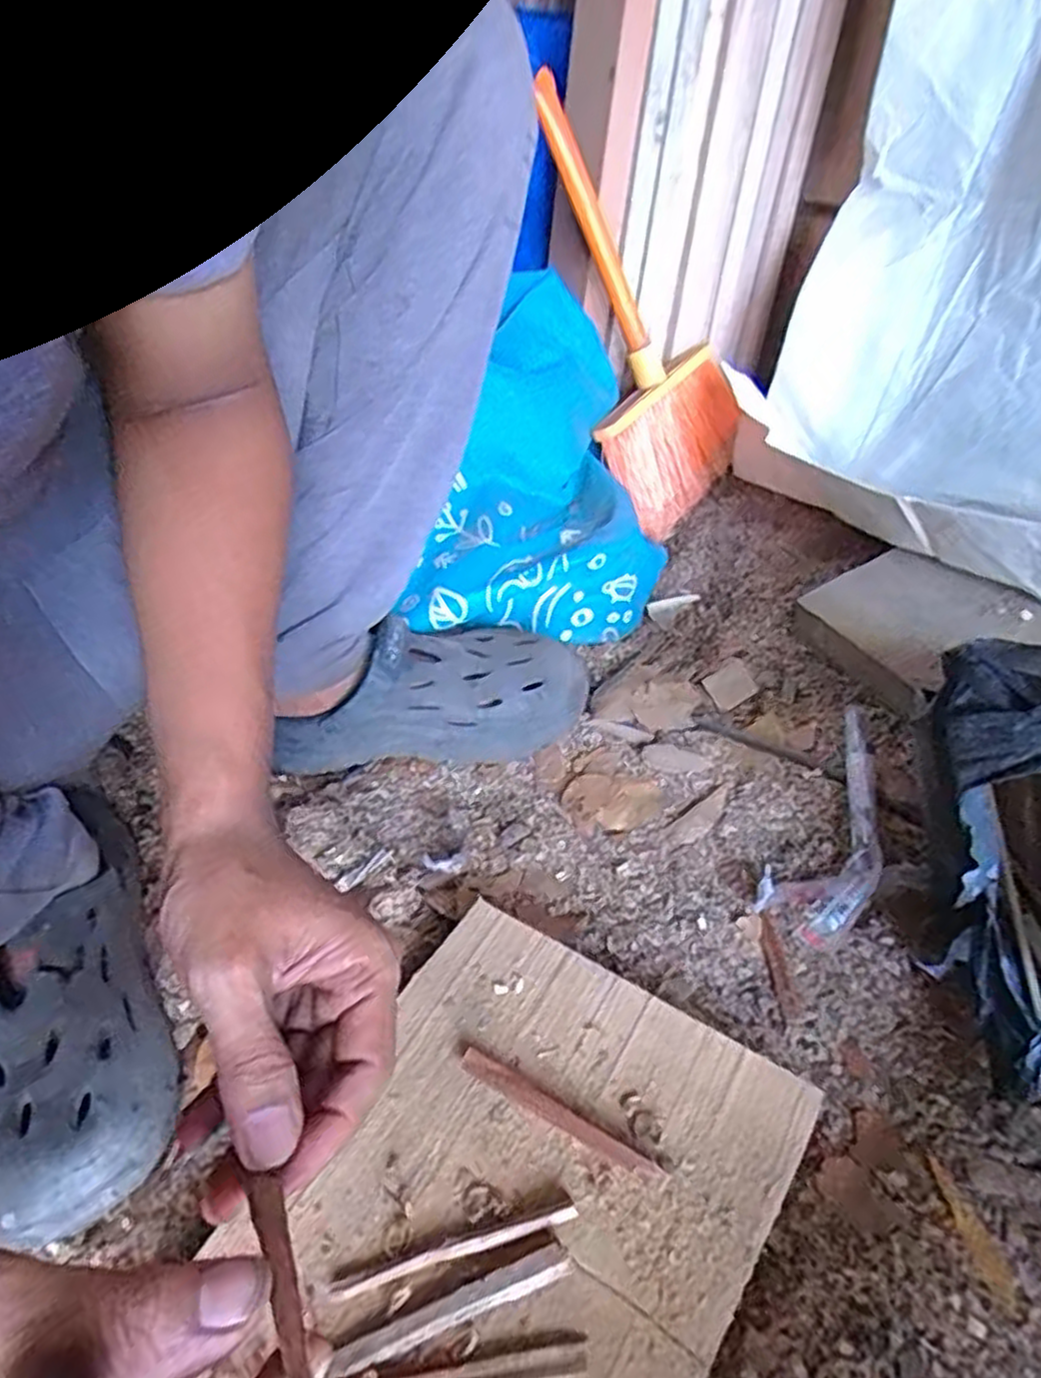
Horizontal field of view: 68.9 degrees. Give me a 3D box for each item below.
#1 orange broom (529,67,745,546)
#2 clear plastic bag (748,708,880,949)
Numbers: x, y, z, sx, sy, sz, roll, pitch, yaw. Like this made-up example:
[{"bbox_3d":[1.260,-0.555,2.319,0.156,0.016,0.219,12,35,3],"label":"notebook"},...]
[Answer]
[{"bbox_3d":[0.112,-0.359,0.746,0.196,0.386,0.044,-36,23,-32],"label":"orange broom"},{"bbox_3d":[0.211,0.083,0.501,0.061,0.018,0.186,20,46,23],"label":"clear plastic bag"}]

